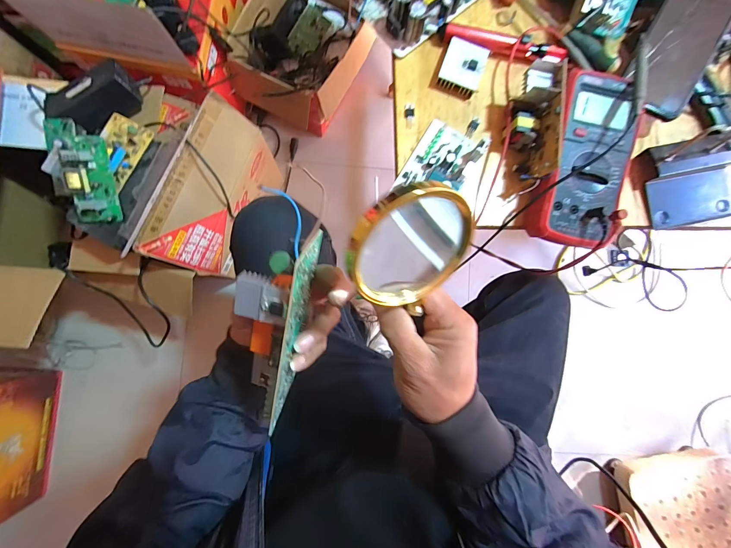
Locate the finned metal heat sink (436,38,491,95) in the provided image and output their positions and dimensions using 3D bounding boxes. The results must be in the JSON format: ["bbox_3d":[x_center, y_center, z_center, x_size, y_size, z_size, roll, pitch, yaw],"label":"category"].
[{"bbox_3d":[0.116,-0.246,0.373,0.048,0.013,0.055,19,84,-2],"label":"finned metal heat sink"}]

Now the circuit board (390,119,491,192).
[{"bbox_3d":[0.089,-0.129,0.360,0.069,0.027,0.100,32,84,0],"label":"circuit board"}]

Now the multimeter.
[{"bbox_3d":[0.242,-0.123,0.350,0.090,0.047,0.180,13,85,-2],"label":"multimeter"}]

